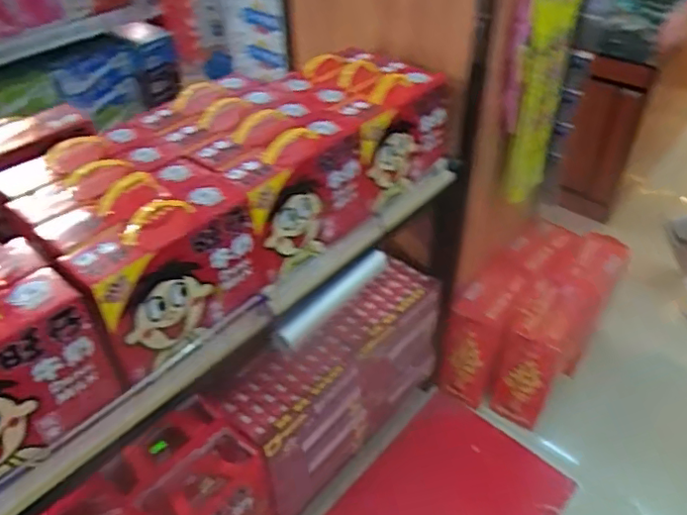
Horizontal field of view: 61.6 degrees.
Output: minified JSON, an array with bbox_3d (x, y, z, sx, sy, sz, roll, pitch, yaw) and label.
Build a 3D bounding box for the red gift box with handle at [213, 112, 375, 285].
[{"bbox_3d":[-0.073,-0.109,1.033,0.102,0.192,0.293,29,50,31],"label":"red gift box with handle"}]

